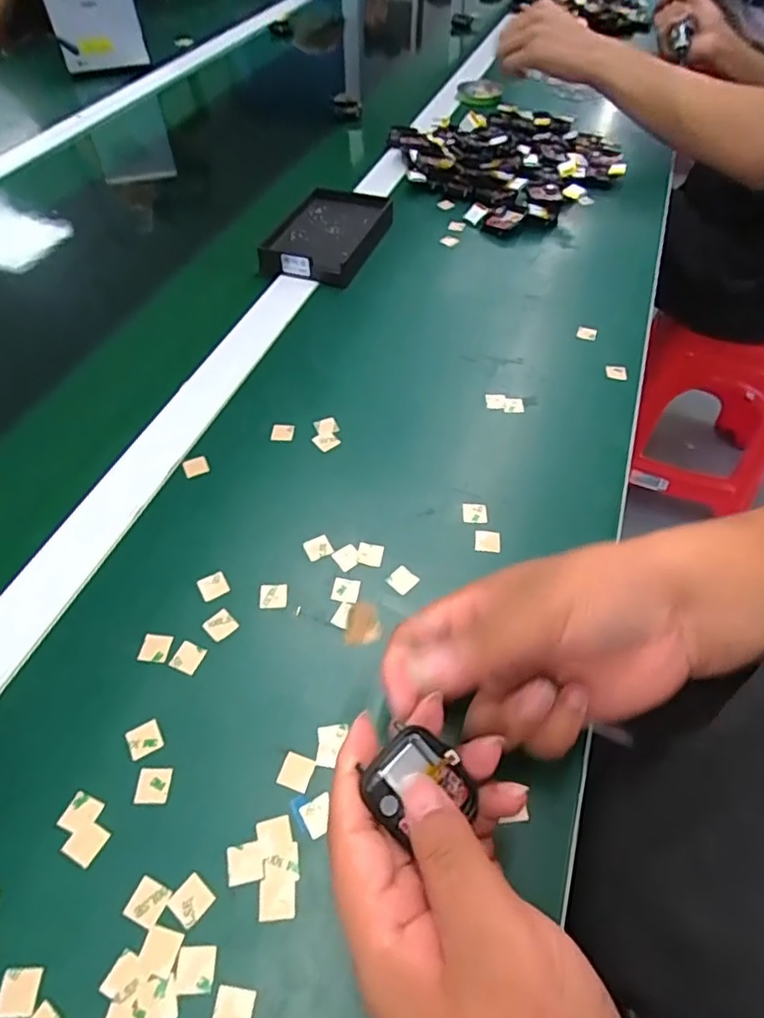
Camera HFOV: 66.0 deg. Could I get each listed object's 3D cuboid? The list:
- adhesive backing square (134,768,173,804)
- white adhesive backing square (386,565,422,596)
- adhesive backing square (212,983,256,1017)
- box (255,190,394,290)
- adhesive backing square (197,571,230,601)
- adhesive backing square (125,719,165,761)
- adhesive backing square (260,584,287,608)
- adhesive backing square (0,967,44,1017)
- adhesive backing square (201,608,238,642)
[{"bbox_3d":[-0.111,0.134,0.285,0.016,0.004,0.016,1,52,-2],"label":"adhesive backing square"},{"bbox_3d":[0.013,0.043,0.358,0.016,0.004,0.017,35,59,25],"label":"white adhesive backing square"},{"bbox_3d":[-0.060,0.201,0.235,0.016,0.004,0.016,5,48,6],"label":"adhesive backing square"},{"bbox_3d":[-0.052,-0.274,0.585,0.095,0.025,0.139,17,54,12],"label":"box"},{"bbox_3d":[-0.101,0.046,0.352,0.016,0.004,0.016,-25,62,-21],"label":"adhesive backing square"},{"bbox_3d":[-0.120,0.117,0.298,0.016,0.004,0.016,-24,57,-21],"label":"adhesive backing square"},{"bbox_3d":[-0.065,0.051,0.350,0.016,0.004,0.016,-3,54,-3],"label":"adhesive backing square"},{"bbox_3d":[-0.147,0.195,0.237,0.015,0.004,0.016,1,46,-7],"label":"adhesive backing square"},{"bbox_3d":[-0.093,0.067,0.338,0.016,0.004,0.016,-37,63,-26],"label":"adhesive backing square"}]

